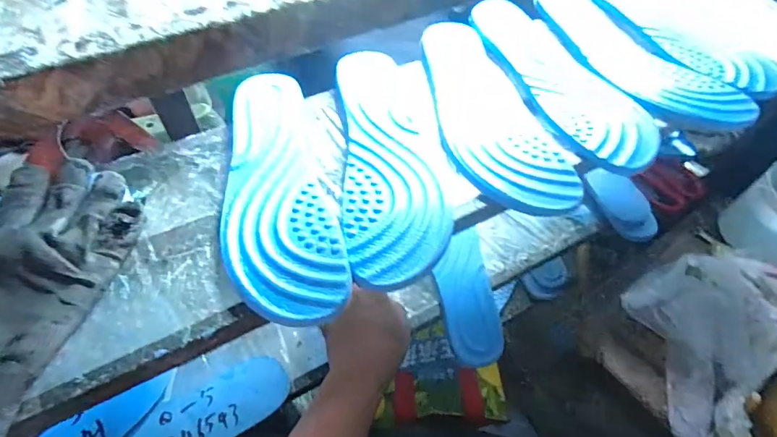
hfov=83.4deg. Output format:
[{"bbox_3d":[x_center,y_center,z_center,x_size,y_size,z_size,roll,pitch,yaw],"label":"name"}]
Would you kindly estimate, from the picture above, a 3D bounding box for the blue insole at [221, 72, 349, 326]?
[{"bbox_3d":[-0.093,-0.029,0.357,0.082,0.016,0.254,-12,55,-8],"label":"blue insole"}]

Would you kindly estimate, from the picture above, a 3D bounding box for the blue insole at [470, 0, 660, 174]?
[{"bbox_3d":[0.175,-0.148,0.443,0.090,0.012,0.265,-16,57,-12],"label":"blue insole"}]

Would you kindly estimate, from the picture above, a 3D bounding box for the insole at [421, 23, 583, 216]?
[{"bbox_3d":[0.090,-0.106,0.417,0.093,0.014,0.252,-12,56,-8],"label":"insole"}]

